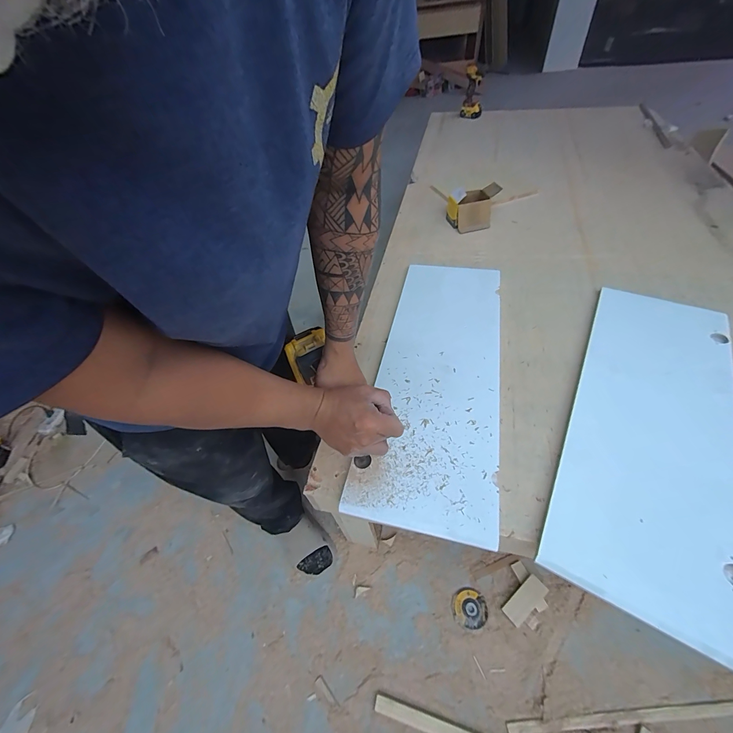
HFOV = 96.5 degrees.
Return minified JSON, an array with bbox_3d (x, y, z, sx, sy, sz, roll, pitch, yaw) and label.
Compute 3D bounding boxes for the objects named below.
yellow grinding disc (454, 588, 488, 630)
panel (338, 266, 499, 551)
[{"bbox_3d":[0.284,0.658,0.890,0.083,0.006,0.087,-3,50,3],"label":"yellow grinding disc"},{"bbox_3d":[0.173,-0.010,0.796,0.269,0.020,0.770,7,51,11],"label":"panel"}]

